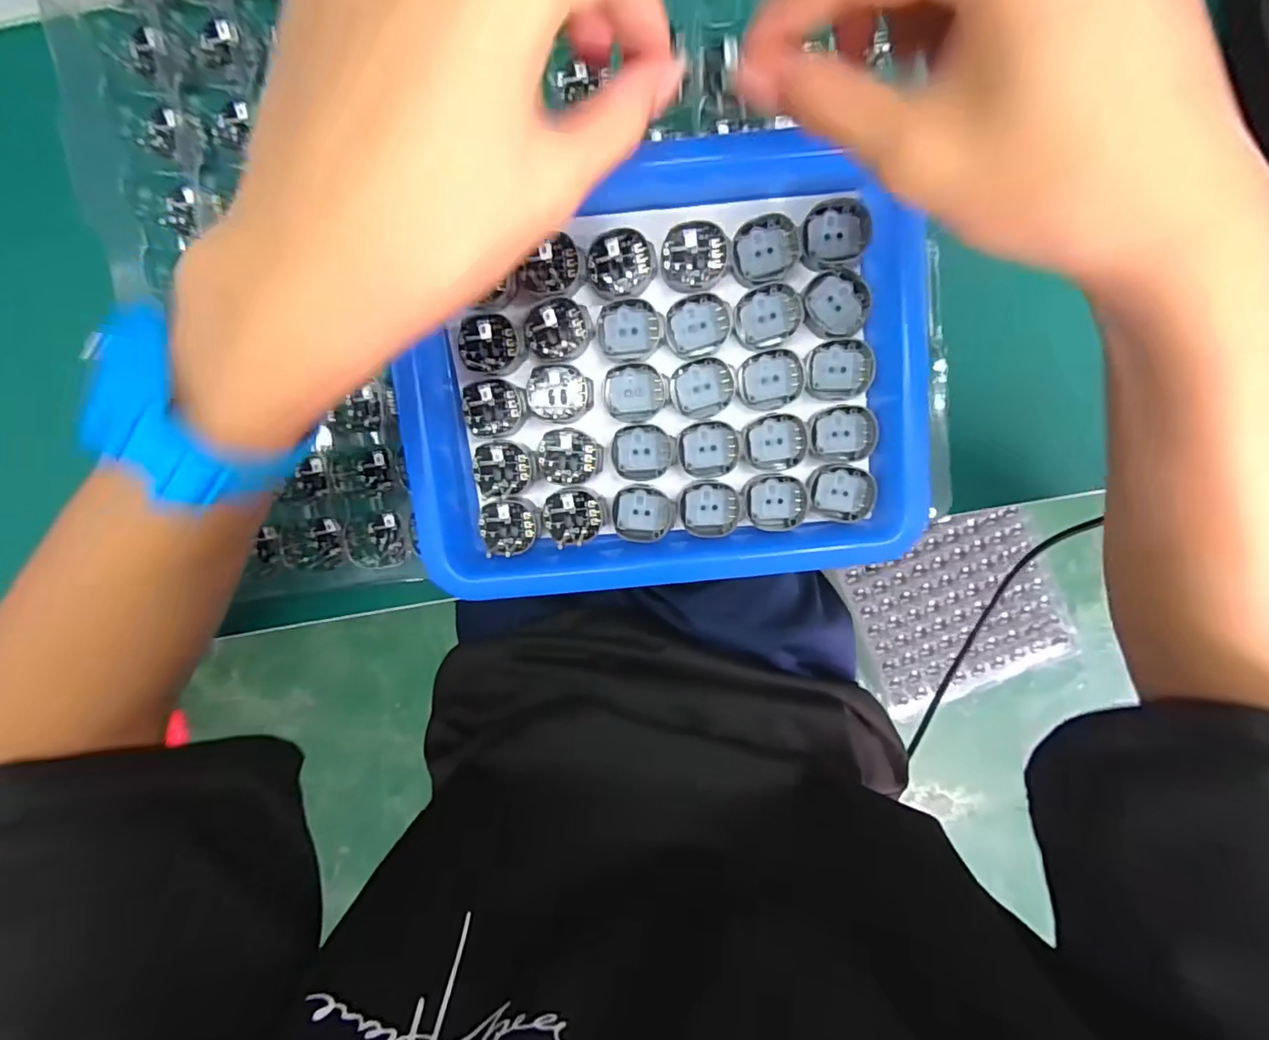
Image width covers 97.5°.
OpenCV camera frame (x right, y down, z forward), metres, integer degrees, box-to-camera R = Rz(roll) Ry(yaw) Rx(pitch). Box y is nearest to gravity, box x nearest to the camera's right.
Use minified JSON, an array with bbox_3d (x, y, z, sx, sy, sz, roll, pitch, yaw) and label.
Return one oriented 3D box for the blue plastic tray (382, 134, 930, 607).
[{"bbox_3d":[0.012,-0.060,0.241,0.215,0.026,0.182,-6,99,2],"label":"blue plastic tray"}]

